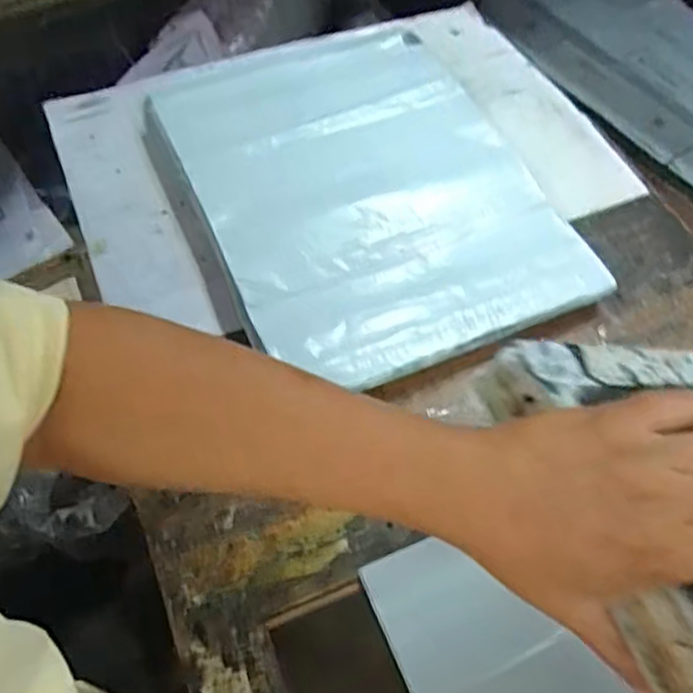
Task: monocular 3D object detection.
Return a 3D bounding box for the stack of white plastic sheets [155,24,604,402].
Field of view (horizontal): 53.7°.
[{"bbox_3d":[0.019,-0.211,0.857,0.426,0.052,0.536,-20,61,-15],"label":"stack of white plastic sheets"}]

